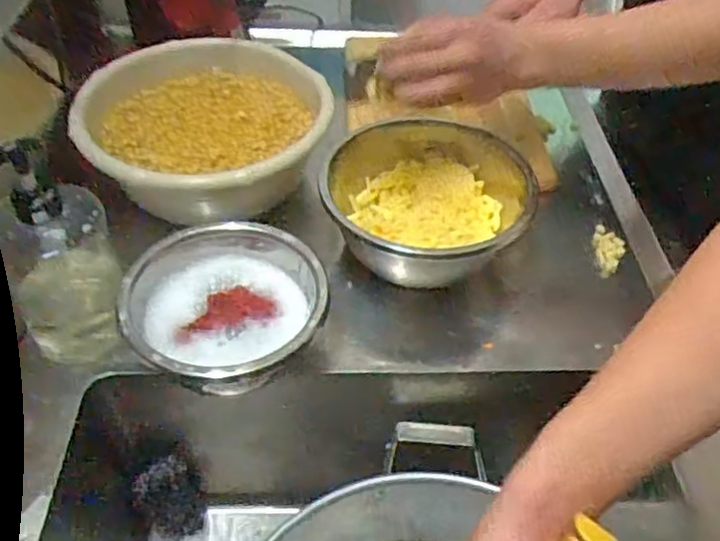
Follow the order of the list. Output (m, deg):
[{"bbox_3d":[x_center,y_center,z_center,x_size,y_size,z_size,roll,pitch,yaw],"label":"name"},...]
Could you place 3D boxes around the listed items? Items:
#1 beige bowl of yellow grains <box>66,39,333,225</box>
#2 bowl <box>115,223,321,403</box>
[{"bbox_3d":[-0.168,-0.148,0.729,0.256,0.101,0.240,-8,48,-9],"label":"beige bowl of yellow grains"},{"bbox_3d":[-0.116,0.042,0.579,0.163,0.084,0.167,1,47,-1],"label":"bowl"}]

